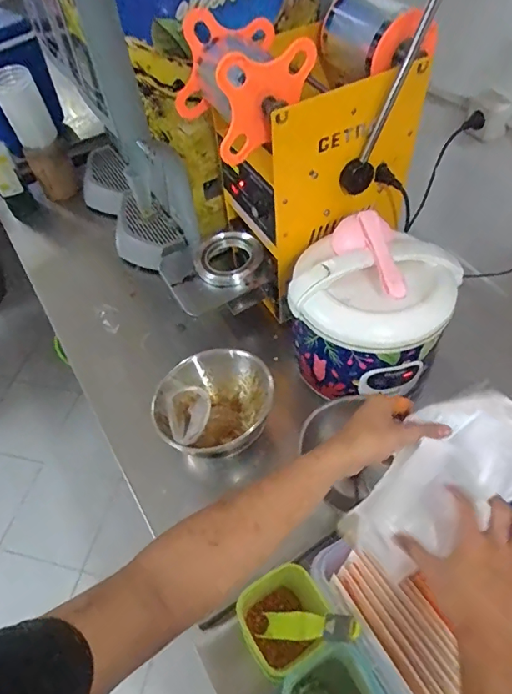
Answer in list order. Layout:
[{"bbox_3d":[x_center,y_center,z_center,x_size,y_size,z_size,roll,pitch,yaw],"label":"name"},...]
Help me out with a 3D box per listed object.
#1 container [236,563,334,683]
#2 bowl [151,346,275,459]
[{"bbox_3d":[0.039,0.351,0.605,0.106,0.135,0.096,-32,58,-18],"label":"container"},{"bbox_3d":[-0.072,0.096,0.778,0.175,0.105,0.175,-2,54,3],"label":"bowl"}]

